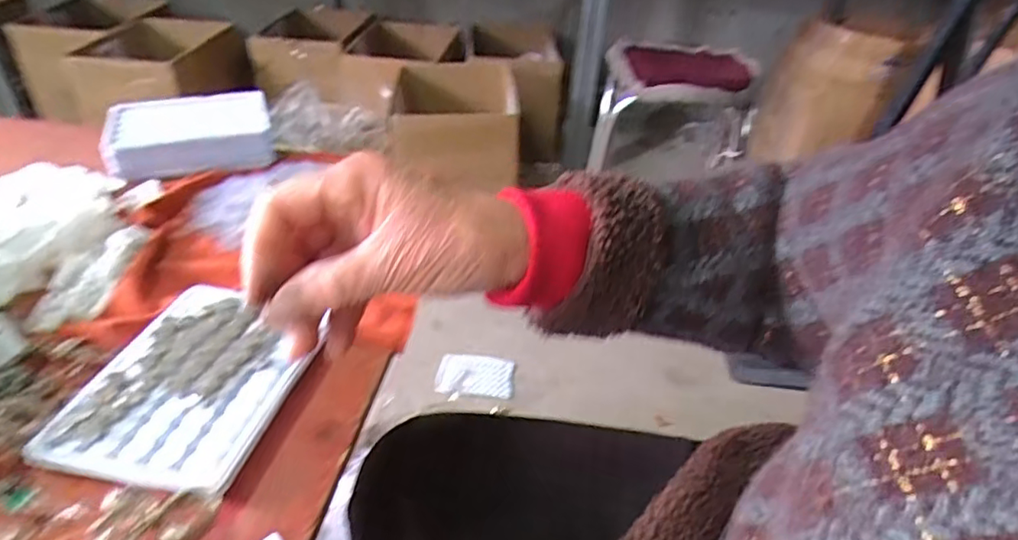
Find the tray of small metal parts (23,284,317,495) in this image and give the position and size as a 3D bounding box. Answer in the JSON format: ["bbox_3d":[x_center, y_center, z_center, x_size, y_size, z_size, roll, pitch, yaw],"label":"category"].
[{"bbox_3d":[-0.163,0.056,0.312,0.092,0.007,0.124,10,36,8],"label":"tray of small metal parts"}]

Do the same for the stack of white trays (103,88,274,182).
[{"bbox_3d":[-0.293,-0.127,0.550,0.134,0.037,0.100,-13,39,-19],"label":"stack of white trays"}]

